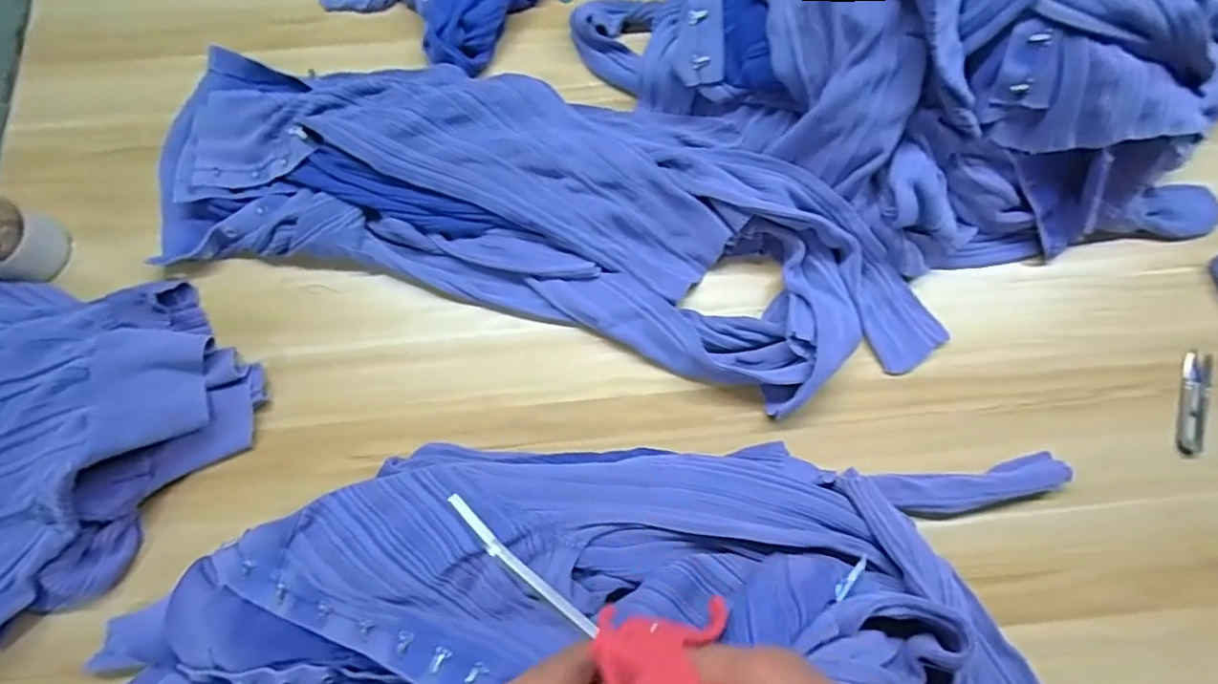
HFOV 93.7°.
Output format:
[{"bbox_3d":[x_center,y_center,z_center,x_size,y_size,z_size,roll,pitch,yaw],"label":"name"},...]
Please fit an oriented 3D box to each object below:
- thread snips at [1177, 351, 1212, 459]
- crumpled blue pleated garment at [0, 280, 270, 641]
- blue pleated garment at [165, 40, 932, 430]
[{"bbox_3d":[0.554,0.058,0.539,0.027,0.004,0.104,19,77,5],"label":"thread snips"},{"bbox_3d":[-0.521,0.078,0.494,0.289,0.093,0.332,37,79,9],"label":"crumpled blue pleated garment"},{"bbox_3d":[-0.074,-0.132,0.570,0.807,0.055,0.262,13,76,4],"label":"blue pleated garment"}]

